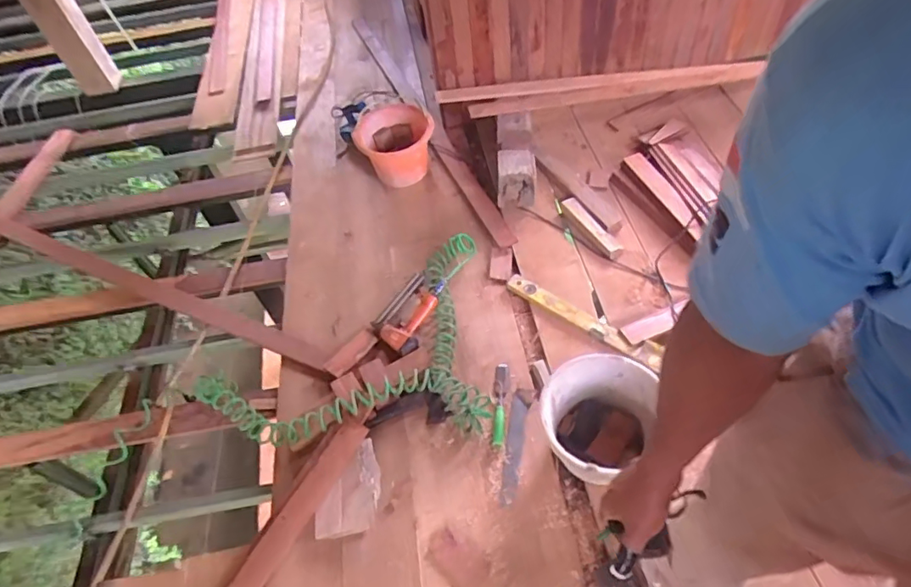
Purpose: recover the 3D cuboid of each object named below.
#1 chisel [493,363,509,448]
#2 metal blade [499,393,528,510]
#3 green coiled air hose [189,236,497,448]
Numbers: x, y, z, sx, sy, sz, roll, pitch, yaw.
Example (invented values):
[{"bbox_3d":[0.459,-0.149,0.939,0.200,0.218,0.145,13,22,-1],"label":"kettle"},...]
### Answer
[{"bbox_3d":[0.118,0.287,1.418,0.036,0.021,0.227,2,53,7],"label":"chisel"},{"bbox_3d":[0.146,0.380,1.346,0.042,0.009,0.295,6,49,10],"label":"metal blade"},{"bbox_3d":[-0.333,0.105,1.534,0.804,0.091,0.620,-5,53,1],"label":"green coiled air hose"}]

